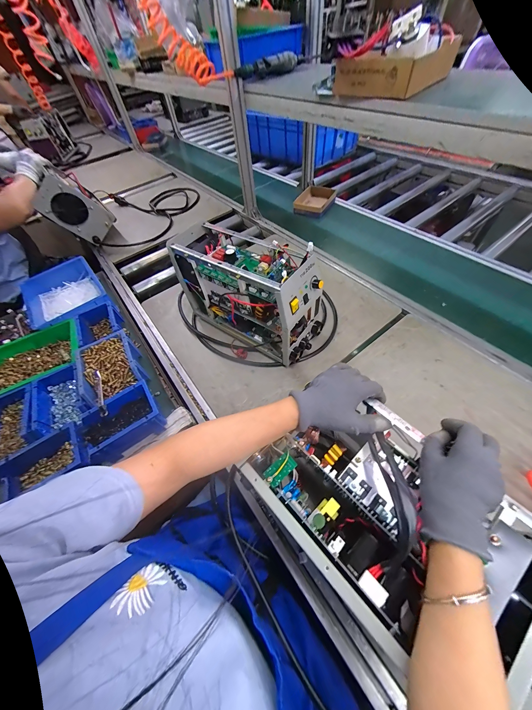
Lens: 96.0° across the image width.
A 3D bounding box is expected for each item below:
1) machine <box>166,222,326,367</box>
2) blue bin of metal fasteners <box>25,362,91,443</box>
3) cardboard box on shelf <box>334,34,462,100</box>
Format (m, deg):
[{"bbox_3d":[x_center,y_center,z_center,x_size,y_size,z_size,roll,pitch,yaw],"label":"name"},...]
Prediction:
[{"bbox_3d":[-0.051,-0.150,0.617,0.373,0.237,0.165,27,61,22],"label":"machine"},{"bbox_3d":[-0.466,0.111,0.540,0.120,0.052,0.168,-33,58,-15],"label":"blue bin of metal fasteners"},{"bbox_3d":[0.282,-0.639,0.538,0.181,0.055,0.212,37,67,27],"label":"cardboard box on shelf"}]

